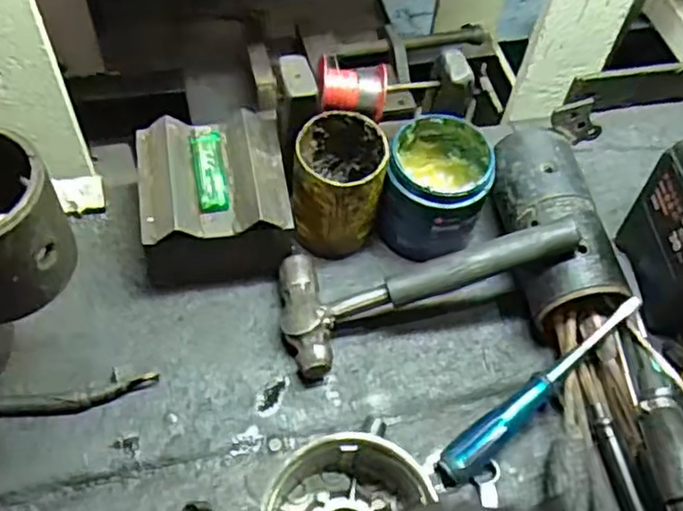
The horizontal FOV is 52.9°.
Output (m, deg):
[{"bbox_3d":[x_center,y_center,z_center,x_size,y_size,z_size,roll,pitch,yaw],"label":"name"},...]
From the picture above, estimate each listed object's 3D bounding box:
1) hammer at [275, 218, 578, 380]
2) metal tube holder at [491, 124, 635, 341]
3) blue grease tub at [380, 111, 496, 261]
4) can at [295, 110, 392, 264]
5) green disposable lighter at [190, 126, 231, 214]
[{"bbox_3d":[0.068,0.016,0.555,0.243,0.028,0.104,-18,58,6],"label":"hammer"},{"bbox_3d":[0.184,-0.027,0.606,0.078,0.075,0.180,-5,56,-8],"label":"metal tube holder"},{"bbox_3d":[0.083,-0.057,0.605,0.087,0.095,0.099,13,56,5],"label":"blue grease tub"},{"bbox_3d":[-0.002,-0.062,0.588,0.072,0.102,0.078,2,56,-3],"label":"can"},{"bbox_3d":[-0.108,-0.073,0.565,0.024,0.014,0.082,-9,57,-10],"label":"green disposable lighter"}]

